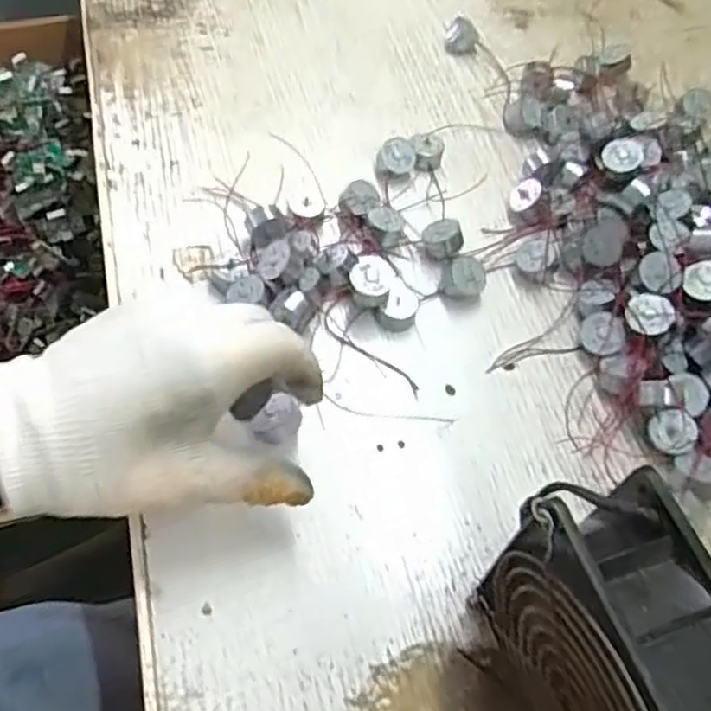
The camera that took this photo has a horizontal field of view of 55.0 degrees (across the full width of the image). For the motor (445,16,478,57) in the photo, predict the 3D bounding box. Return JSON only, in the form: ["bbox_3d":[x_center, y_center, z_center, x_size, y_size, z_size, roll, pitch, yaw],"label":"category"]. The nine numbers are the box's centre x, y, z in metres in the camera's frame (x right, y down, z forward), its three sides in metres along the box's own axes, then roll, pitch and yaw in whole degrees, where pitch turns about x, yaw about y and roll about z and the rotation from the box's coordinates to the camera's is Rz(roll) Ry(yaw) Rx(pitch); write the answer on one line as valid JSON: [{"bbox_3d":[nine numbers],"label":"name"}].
[{"bbox_3d":[0.084,-0.251,0.540,0.025,0.020,0.021,10,59,2],"label":"motor"}]

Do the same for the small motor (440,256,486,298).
[{"bbox_3d":[0.064,-0.046,0.408,0.026,0.021,0.020,19,60,7],"label":"small motor"}]

